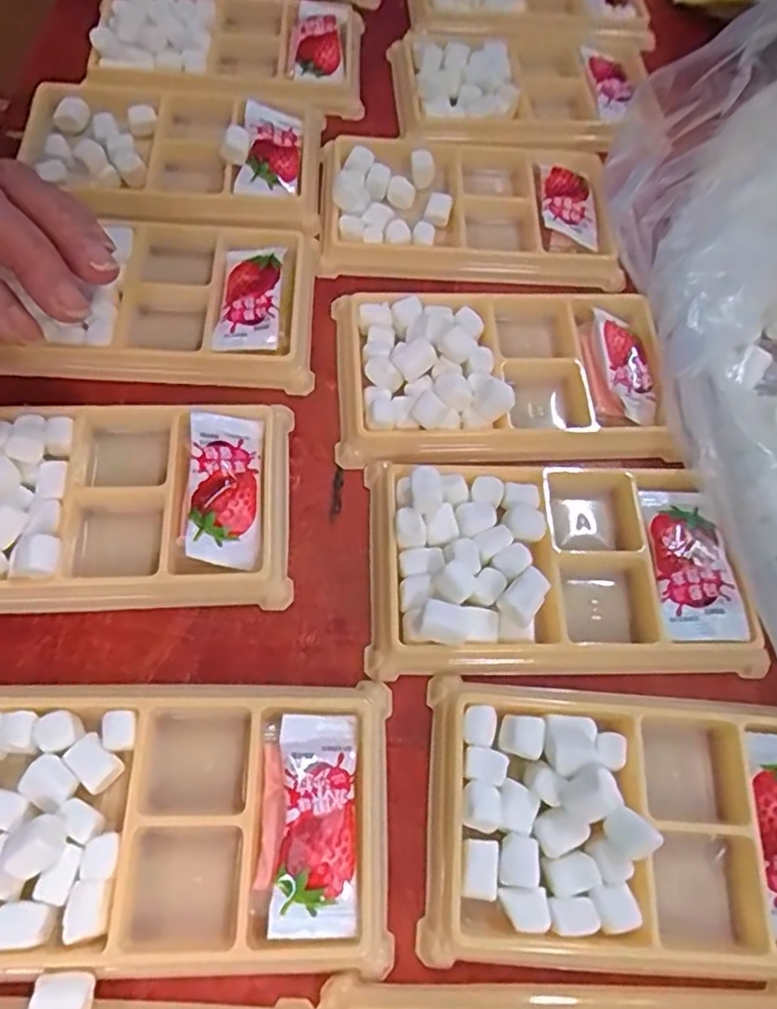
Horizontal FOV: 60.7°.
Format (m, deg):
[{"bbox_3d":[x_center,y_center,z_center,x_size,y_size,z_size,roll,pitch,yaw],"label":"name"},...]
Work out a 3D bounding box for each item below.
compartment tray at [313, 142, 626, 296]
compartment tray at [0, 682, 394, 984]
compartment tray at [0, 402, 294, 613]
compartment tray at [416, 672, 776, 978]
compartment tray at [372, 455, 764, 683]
[{"bbox_3d":[0.034,-0.137,0.303,0.130,0.017,0.082,3,65,-2],"label":"compartment tray"},{"bbox_3d":[-0.067,0.092,0.190,0.133,0.015,0.074,1,65,-3],"label":"compartment tray"},{"bbox_3d":[-0.103,-0.002,0.228,0.132,0.021,0.073,-2,65,-4],"label":"compartment tray"},{"bbox_3d":[0.078,0.097,0.201,0.131,0.024,0.074,6,65,-1],"label":"compartment tray"},{"bbox_3d":[0.057,0.017,0.230,0.126,0.015,0.077,-1,65,-4],"label":"compartment tray"}]

